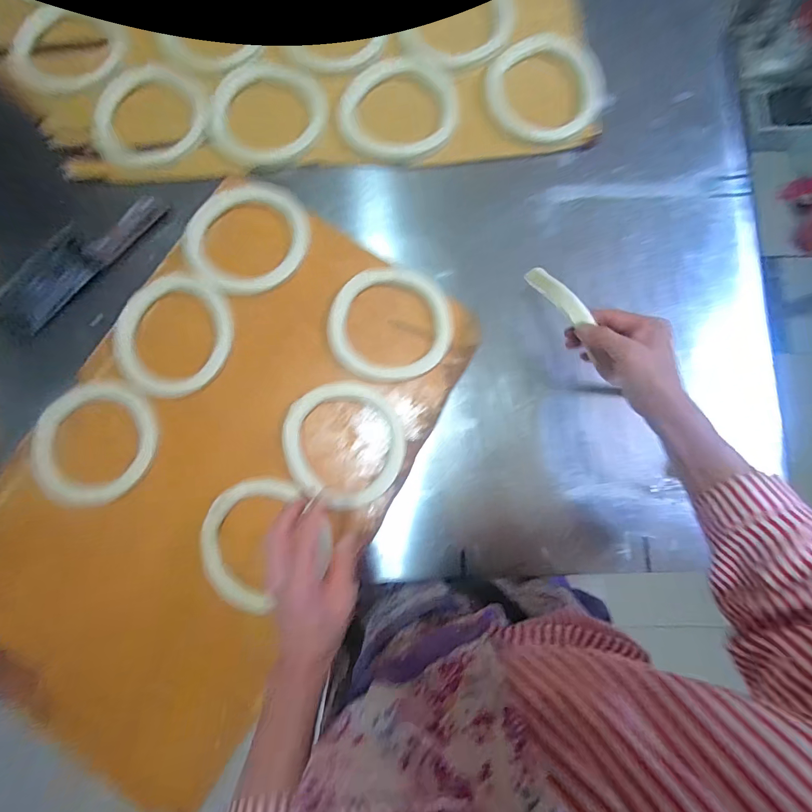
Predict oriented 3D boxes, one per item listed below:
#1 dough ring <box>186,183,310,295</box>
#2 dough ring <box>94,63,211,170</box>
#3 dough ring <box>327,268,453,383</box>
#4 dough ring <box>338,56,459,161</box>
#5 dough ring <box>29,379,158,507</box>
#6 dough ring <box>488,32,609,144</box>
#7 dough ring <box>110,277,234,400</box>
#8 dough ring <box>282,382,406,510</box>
[{"bbox_3d":[-0.212,-0.229,0.517,0.158,0.018,0.165,0,83,-2],"label":"dough ring"},{"bbox_3d":[-0.359,-0.414,0.548,0.155,0.014,0.160,-2,84,-1],"label":"dough ring"},{"bbox_3d":[-0.020,-0.107,0.508,0.160,0.010,0.149,0,83,-2],"label":"dough ring"},{"bbox_3d":[-0.011,-0.423,0.546,0.162,0.021,0.144,-7,84,-2],"label":"dough ring"},{"bbox_3d":[-0.396,0.044,0.480,0.153,0.022,0.150,0,83,-2],"label":"dough ring"},{"bbox_3d":[0.198,-0.445,0.541,0.165,0.019,0.152,0,83,-2],"label":"dough ring"},{"bbox_3d":[-0.303,-0.094,0.503,0.139,0.015,0.161,12,83,0],"label":"dough ring"},{"bbox_3d":[-0.075,0.047,0.481,0.143,0.021,0.155,0,83,-2],"label":"dough ring"}]

